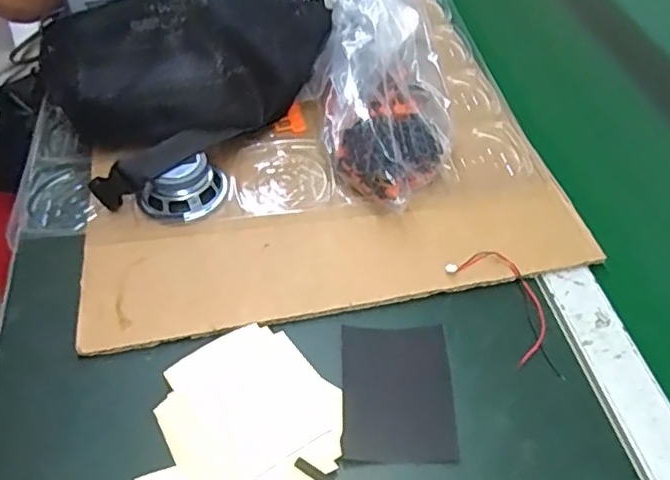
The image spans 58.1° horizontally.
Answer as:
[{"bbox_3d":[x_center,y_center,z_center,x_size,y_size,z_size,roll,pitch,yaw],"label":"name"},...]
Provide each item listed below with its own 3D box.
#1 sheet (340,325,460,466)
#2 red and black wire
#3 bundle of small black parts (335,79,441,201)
[{"bbox_3d":[0.041,0.100,0.401,0.073,0.004,0.096,1,49,0],"label":"sheet"},{"bbox_3d":[0.131,0.051,0.435,0.050,0.010,0.110,-21,53,-18],"label":"red and black wire"},{"bbox_3d":[0.051,-0.088,0.522,0.085,0.047,0.126,10,50,8],"label":"bundle of small black parts"}]

